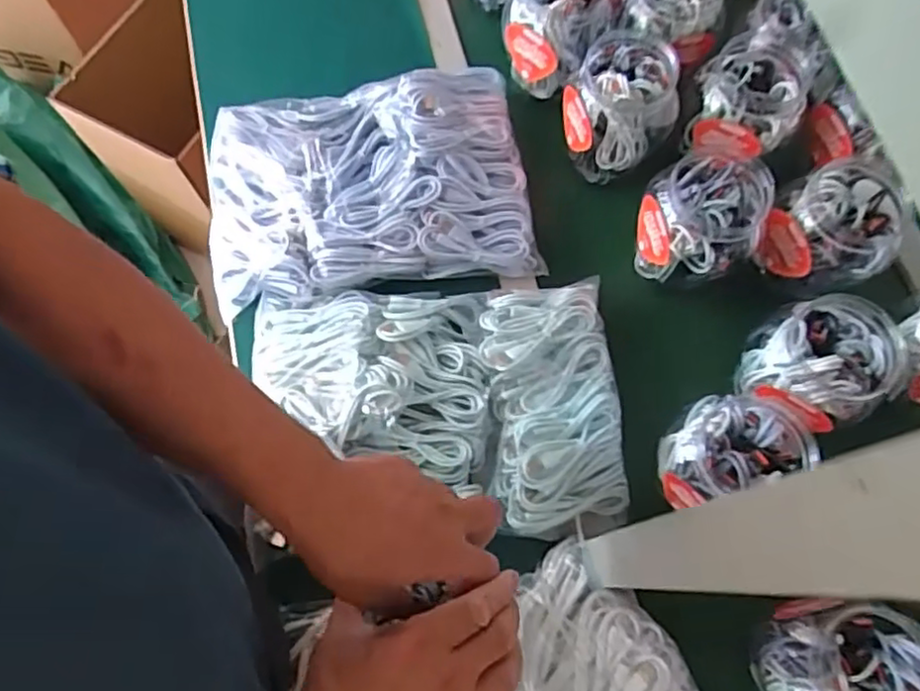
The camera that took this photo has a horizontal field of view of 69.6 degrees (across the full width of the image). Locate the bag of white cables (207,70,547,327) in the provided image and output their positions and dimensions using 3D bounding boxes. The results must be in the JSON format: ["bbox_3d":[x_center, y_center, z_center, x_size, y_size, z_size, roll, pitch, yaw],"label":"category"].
[{"bbox_3d":[-0.104,-0.186,0.727,0.343,0.052,0.262,-7,70,-4],"label":"bag of white cables"}]

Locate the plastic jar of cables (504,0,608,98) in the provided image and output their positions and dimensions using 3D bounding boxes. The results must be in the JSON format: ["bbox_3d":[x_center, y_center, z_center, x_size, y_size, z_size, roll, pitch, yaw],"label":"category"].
[{"bbox_3d":[0.107,-0.365,0.753,0.095,0.124,0.101,0,70,-1],"label":"plastic jar of cables"}]

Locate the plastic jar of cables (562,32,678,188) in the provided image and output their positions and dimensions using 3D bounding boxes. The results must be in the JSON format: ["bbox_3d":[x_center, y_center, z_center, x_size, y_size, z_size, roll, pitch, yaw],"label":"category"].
[{"bbox_3d":[0.167,-0.250,0.718,0.103,0.146,0.103,-37,75,-13],"label":"plastic jar of cables"}]

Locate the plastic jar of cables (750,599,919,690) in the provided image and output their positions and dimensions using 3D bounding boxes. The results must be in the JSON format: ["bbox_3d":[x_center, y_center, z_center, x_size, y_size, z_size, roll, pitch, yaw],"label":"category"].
[{"bbox_3d":[0.306,0.263,0.529,0.100,0.109,0.106,6,70,1],"label":"plastic jar of cables"}]

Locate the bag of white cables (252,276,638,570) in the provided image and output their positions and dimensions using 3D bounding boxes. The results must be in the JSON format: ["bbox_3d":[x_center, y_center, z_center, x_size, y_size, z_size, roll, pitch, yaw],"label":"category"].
[{"bbox_3d":[-0.025,0.056,0.640,0.349,0.046,0.256,-3,70,-2],"label":"bag of white cables"}]

